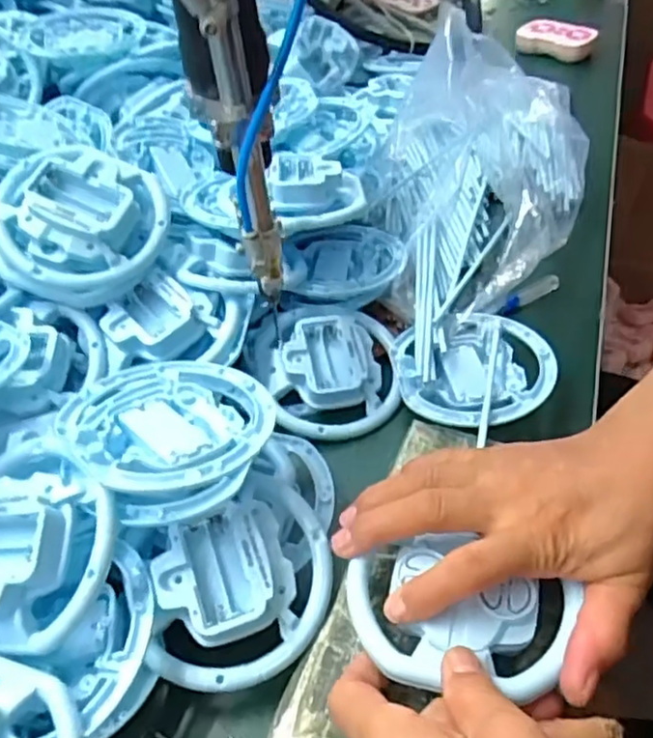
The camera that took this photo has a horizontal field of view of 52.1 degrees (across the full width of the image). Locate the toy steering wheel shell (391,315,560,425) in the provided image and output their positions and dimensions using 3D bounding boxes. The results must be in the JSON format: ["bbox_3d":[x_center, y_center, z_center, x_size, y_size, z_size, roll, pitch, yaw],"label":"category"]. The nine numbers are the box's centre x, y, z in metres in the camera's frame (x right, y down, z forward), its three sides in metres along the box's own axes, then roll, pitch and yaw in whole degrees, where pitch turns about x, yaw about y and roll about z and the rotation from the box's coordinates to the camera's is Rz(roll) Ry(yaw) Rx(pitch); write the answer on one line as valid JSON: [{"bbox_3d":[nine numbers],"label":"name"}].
[{"bbox_3d":[0.095,0.002,0.435,0.101,0.017,0.096,-19,47,-12],"label":"toy steering wheel shell"}]

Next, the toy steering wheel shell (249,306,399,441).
[{"bbox_3d":[0.000,-0.004,0.443,0.089,0.034,0.097,-14,46,-7],"label":"toy steering wheel shell"}]

